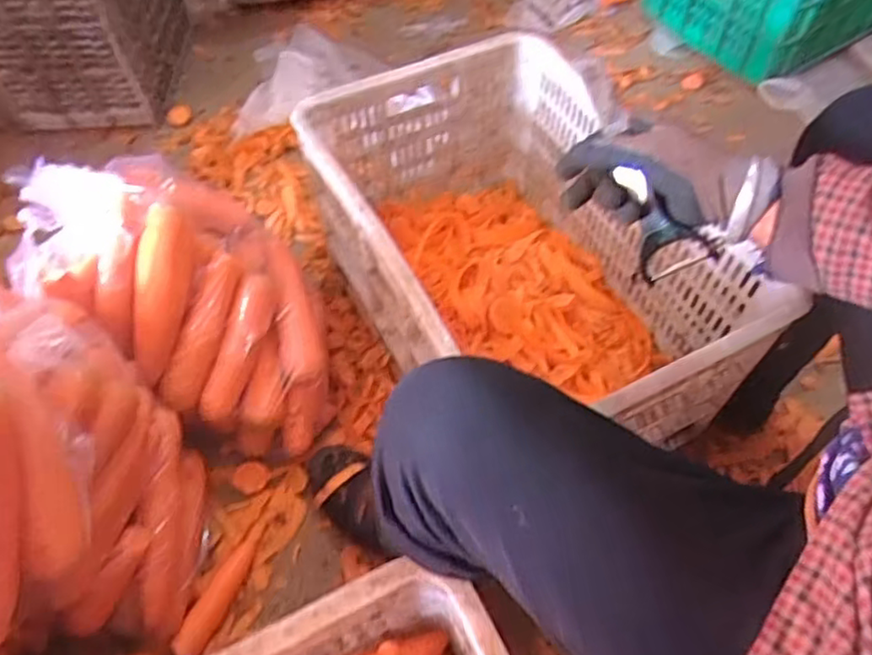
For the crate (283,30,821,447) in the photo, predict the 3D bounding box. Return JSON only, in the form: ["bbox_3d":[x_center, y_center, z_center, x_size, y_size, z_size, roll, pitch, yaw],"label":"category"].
[{"bbox_3d":[0.091,-0.080,0.827,0.349,0.275,0.503,-23,59,-15],"label":"crate"}]

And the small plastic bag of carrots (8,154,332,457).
[{"bbox_3d":[-0.279,-0.037,0.772,0.334,0.255,0.224,27,60,18],"label":"small plastic bag of carrots"}]

